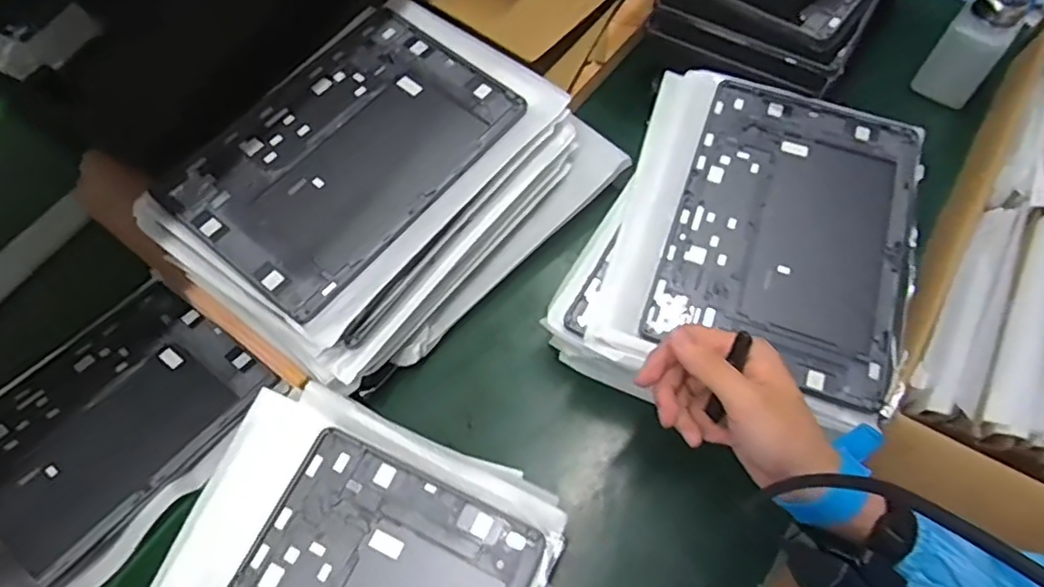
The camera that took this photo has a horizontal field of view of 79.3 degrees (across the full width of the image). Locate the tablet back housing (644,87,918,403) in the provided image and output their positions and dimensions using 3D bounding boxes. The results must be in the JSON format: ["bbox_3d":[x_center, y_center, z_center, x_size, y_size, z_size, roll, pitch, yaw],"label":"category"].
[{"bbox_3d":[0.209,-0.051,0.485,0.172,0.012,0.250,18,67,10],"label":"tablet back housing"}]

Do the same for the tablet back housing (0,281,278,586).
[{"bbox_3d":[-0.347,0.111,0.506,0.172,0.011,0.246,34,61,20],"label":"tablet back housing"}]

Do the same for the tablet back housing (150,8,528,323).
[{"bbox_3d":[-0.138,-0.117,0.501,0.169,0.006,0.254,37,69,12],"label":"tablet back housing"}]

